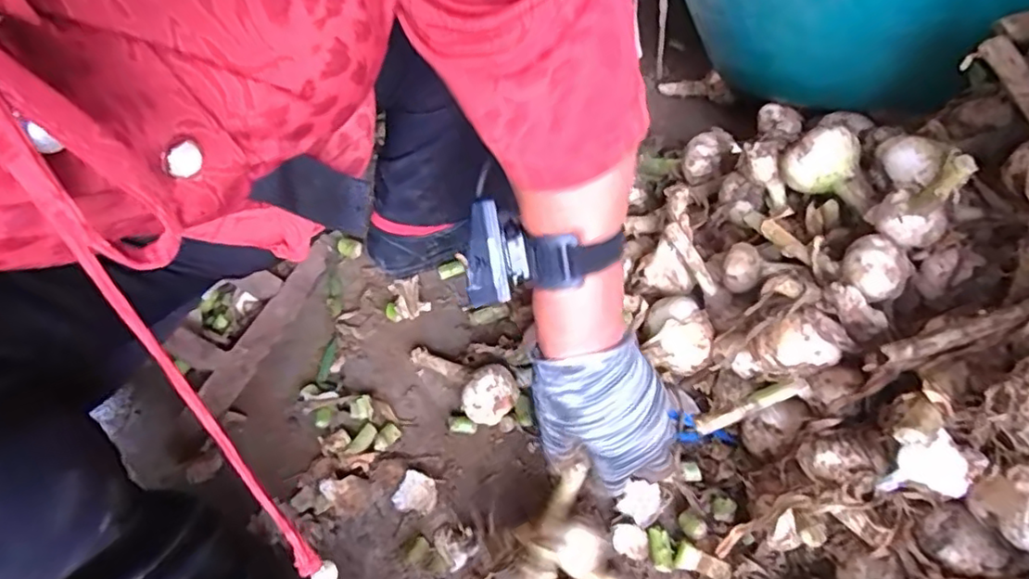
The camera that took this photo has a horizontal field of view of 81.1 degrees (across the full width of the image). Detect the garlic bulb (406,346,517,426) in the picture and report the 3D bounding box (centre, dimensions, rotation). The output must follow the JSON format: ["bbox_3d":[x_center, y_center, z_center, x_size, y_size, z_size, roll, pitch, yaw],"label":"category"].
[{"bbox_3d":[-0.051,0.082,0.559,0.046,0.042,0.116,-41,40,-26],"label":"garlic bulb"}]

